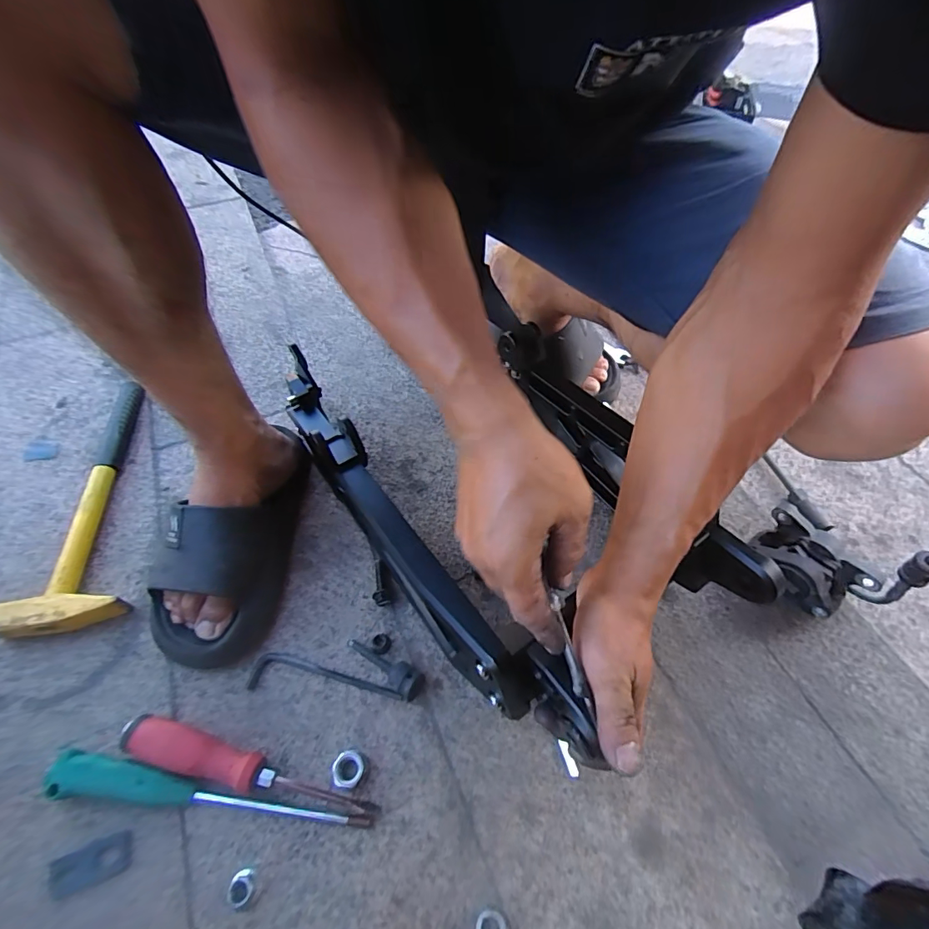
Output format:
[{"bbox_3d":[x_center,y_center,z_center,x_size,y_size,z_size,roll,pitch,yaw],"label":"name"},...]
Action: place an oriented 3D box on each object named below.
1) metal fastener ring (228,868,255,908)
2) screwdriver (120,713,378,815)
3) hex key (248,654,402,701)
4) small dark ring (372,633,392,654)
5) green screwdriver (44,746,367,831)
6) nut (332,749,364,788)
[{"bbox_3d":[-0.162,0.307,0.346,0.018,0.013,0.021,-17,57,-10],"label":"metal fastener ring"},{"bbox_3d":[-0.173,0.239,0.374,0.206,0.035,0.027,12,56,9],"label":"screwdriver"},{"bbox_3d":[-0.122,0.190,0.426,0.135,0.010,0.030,4,55,4],"label":"hex key"},{"bbox_3d":[-0.077,0.167,0.443,0.017,0.007,0.018,0,55,1],"label":"small dark ring"},{"bbox_3d":[-0.202,0.257,0.371,0.256,0.022,0.030,5,56,5],"label":"green screwdriver"},{"bbox_3d":[-0.094,0.244,0.382,0.025,0.013,0.026,0,55,1],"label":"nut"}]

